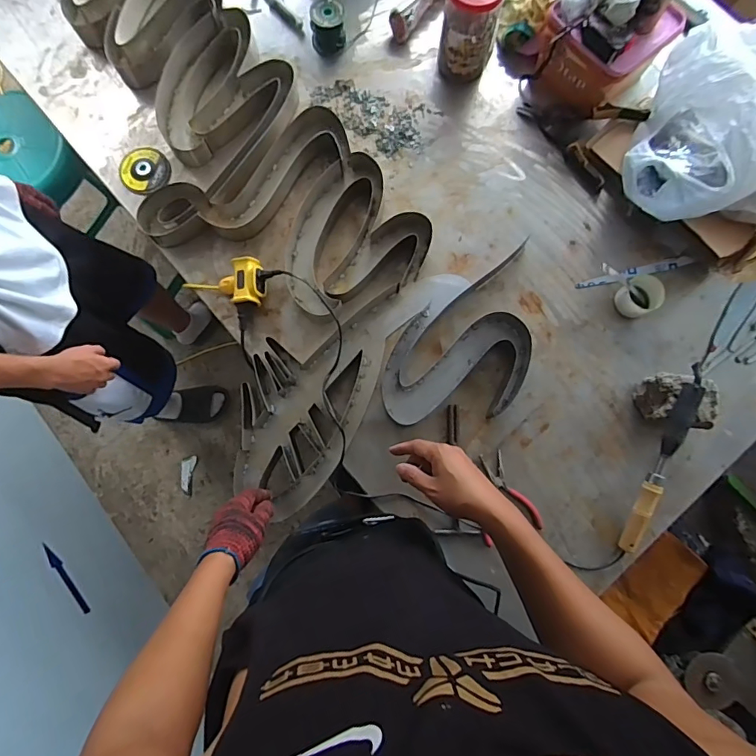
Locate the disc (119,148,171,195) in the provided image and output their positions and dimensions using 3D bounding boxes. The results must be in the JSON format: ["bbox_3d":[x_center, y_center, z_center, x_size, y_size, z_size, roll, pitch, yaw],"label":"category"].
[{"bbox_3d":[-0.462,-0.414,0.916,0.094,0.012,0.096,0,80,-1],"label":"disc"}]

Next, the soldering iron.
[{"bbox_3d":[0.477,0.137,0.758,0.042,0.033,0.324,20,94,3],"label":"soldering iron"}]

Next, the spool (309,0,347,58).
[{"bbox_3d":[-0.102,-0.715,0.937,0.069,0.071,0.071,-11,80,-2],"label":"spool"}]

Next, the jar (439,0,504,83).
[{"bbox_3d":[0.174,-0.673,0.880,0.102,0.176,0.108,0,80,-1],"label":"jar"}]

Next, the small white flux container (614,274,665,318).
[{"bbox_3d":[0.476,-0.147,0.841,0.066,0.056,0.063,0,80,-1],"label":"small white flux container"}]

